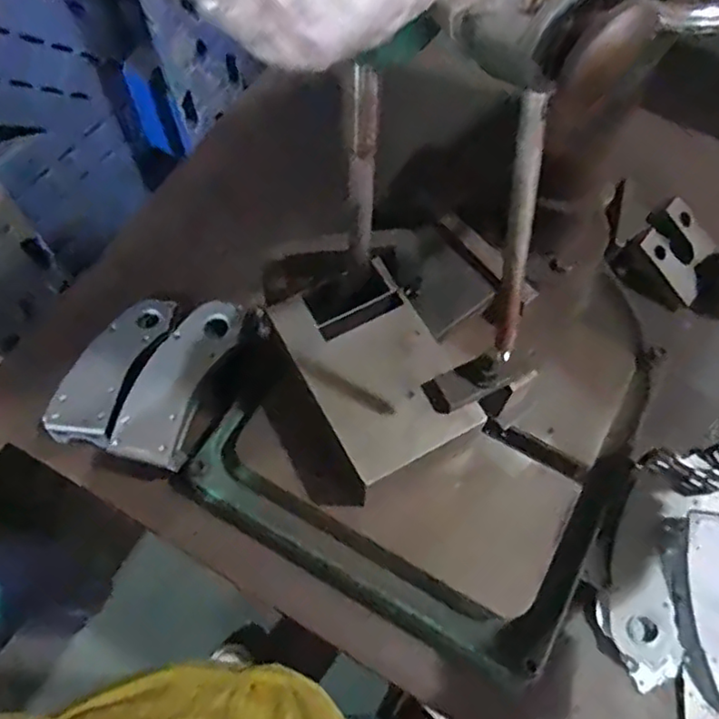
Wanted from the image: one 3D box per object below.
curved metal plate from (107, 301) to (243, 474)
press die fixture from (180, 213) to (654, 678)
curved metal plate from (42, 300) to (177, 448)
[{"bbox_3d":[-0.179,0.017,0.622,0.073,0.027,0.170,21,68,10],"label":"curved metal plate"},{"bbox_3d":[0.068,0.019,0.607,0.398,0.148,0.398,26,69,12],"label":"press die fixture"},{"bbox_3d":[-0.264,0.004,0.678,0.064,0.016,0.181,24,62,-8],"label":"curved metal plate"}]

